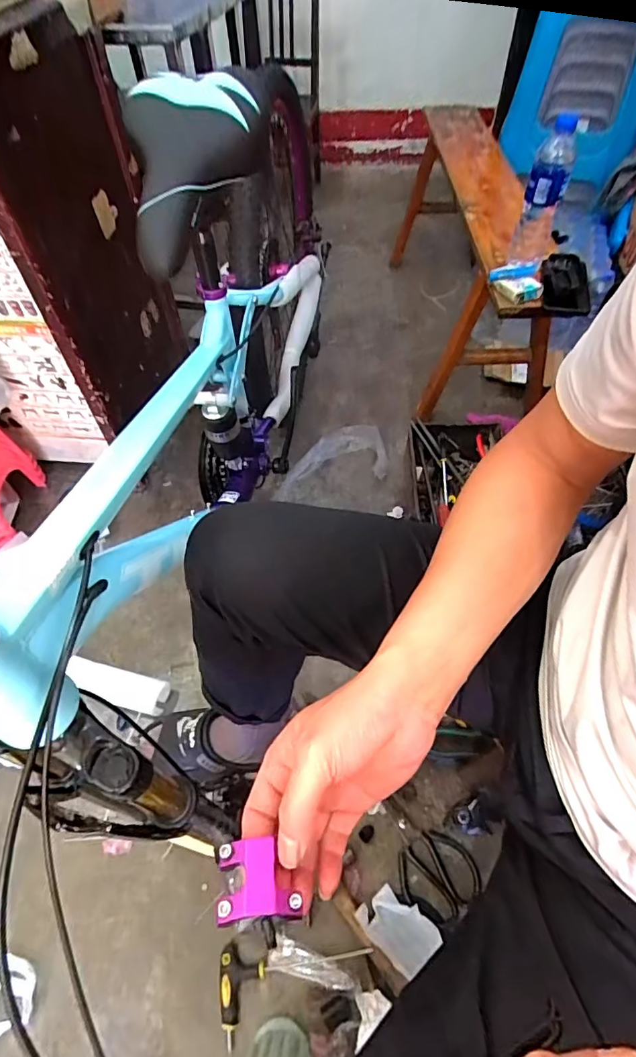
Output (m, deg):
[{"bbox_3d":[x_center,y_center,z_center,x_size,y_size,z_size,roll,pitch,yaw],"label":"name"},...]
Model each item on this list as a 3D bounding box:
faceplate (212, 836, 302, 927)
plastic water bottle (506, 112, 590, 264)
[{"bbox_3d":[-0.036,0.208,0.293,0.047,0.013,0.041,-7,55,-5],"label":"faceplate"},{"bbox_3d":[0.392,-0.577,0.871,0.071,0.208,0.085,20,57,14],"label":"plastic water bottle"}]

